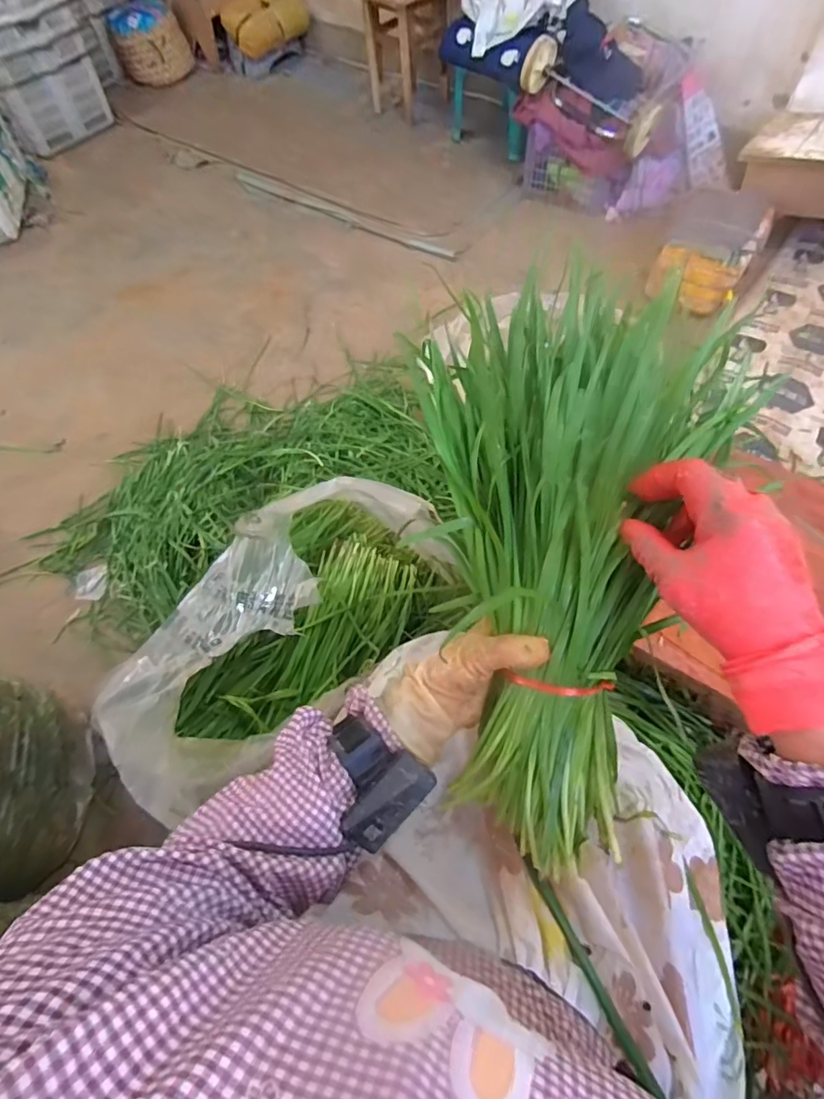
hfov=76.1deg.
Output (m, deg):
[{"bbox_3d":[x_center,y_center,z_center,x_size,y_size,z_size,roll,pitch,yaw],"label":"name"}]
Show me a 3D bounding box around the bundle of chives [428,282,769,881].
[{"bbox_3d":[0.119,0.012,0.400,0.222,0.068,0.408,6,86,4],"label":"bundle of chives"}]

